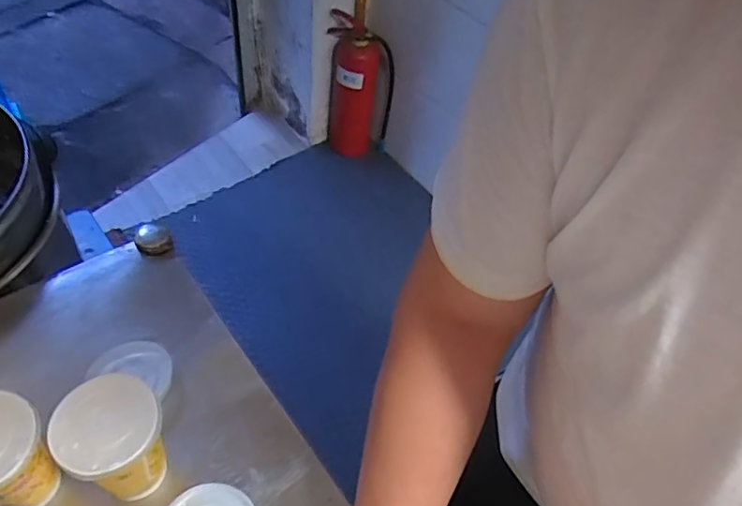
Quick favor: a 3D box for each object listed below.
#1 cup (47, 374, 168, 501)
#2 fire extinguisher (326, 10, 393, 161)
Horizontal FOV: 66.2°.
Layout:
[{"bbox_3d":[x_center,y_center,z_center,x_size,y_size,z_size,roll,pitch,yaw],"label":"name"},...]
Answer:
[{"bbox_3d":[-0.205,0.164,0.472,0.074,0.118,0.081,3,51,-4],"label":"cup"},{"bbox_3d":[-0.034,-0.501,1.837,0.202,0.489,0.174,7,51,-1],"label":"fire extinguisher"}]

